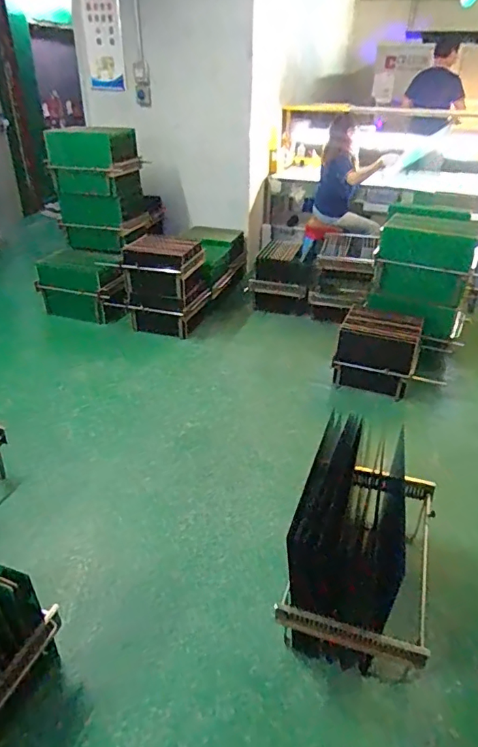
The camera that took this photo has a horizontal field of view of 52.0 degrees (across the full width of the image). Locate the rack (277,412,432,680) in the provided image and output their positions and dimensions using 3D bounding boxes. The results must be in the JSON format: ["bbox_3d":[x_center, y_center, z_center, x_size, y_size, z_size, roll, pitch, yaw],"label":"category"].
[{"bbox_3d":[0.435,0.551,1.652,0.424,0.499,0.710,12,34,16],"label":"rack"}]

